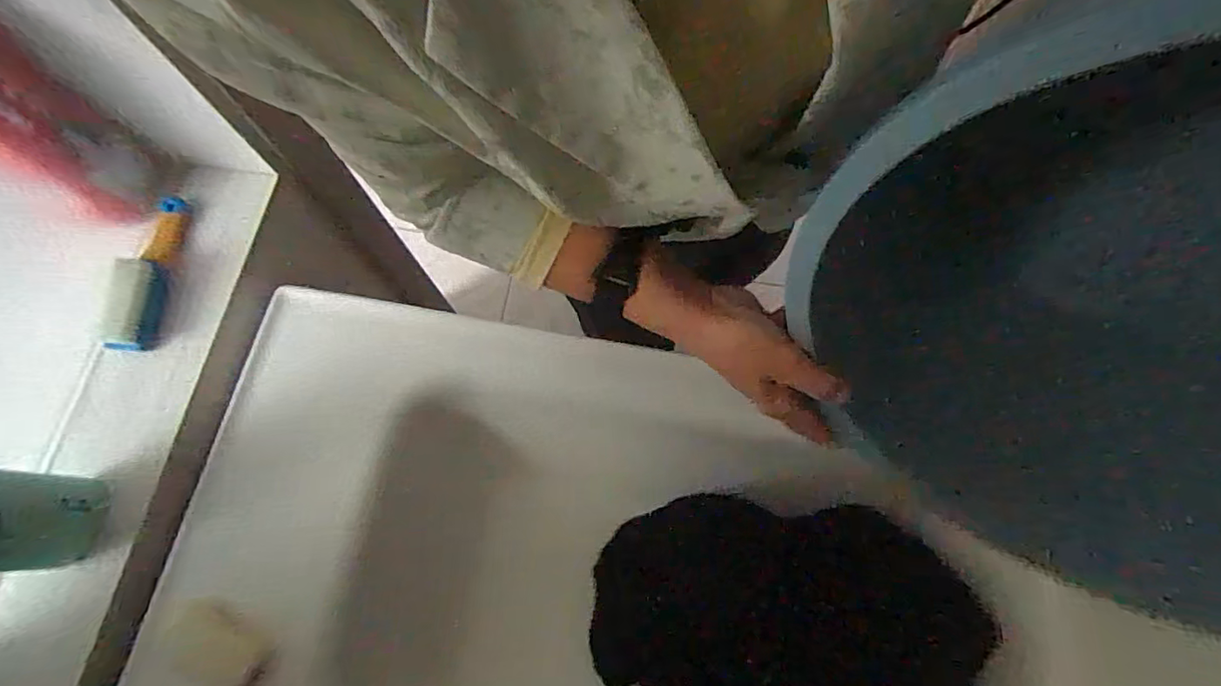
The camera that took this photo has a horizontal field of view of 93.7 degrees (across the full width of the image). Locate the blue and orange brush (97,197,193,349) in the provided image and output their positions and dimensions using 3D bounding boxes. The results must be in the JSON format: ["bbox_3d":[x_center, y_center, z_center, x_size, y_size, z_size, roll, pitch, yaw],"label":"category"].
[{"bbox_3d":[-0.434,-0.065,0.535,0.042,0.028,0.150,-1,72,0],"label":"blue and orange brush"}]

